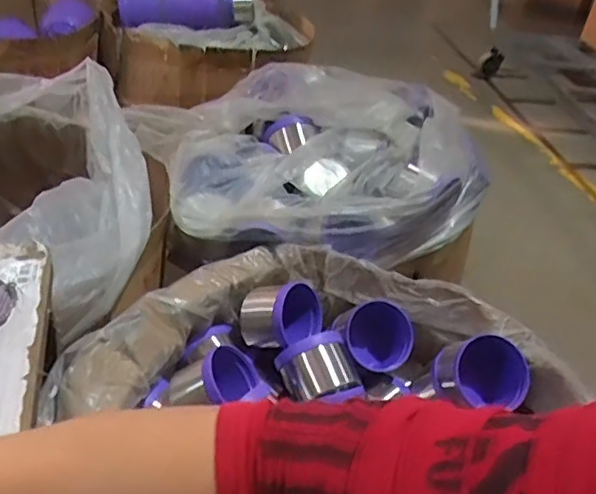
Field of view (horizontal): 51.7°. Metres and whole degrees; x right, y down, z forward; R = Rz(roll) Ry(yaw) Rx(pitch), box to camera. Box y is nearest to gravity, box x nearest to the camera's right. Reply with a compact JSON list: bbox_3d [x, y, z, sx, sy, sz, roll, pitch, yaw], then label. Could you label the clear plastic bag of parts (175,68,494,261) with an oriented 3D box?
[{"bbox_3d":[0.060,-0.170,1.182,0.586,0.197,0.500,1,35,-9],"label":"clear plastic bag of parts"}]

